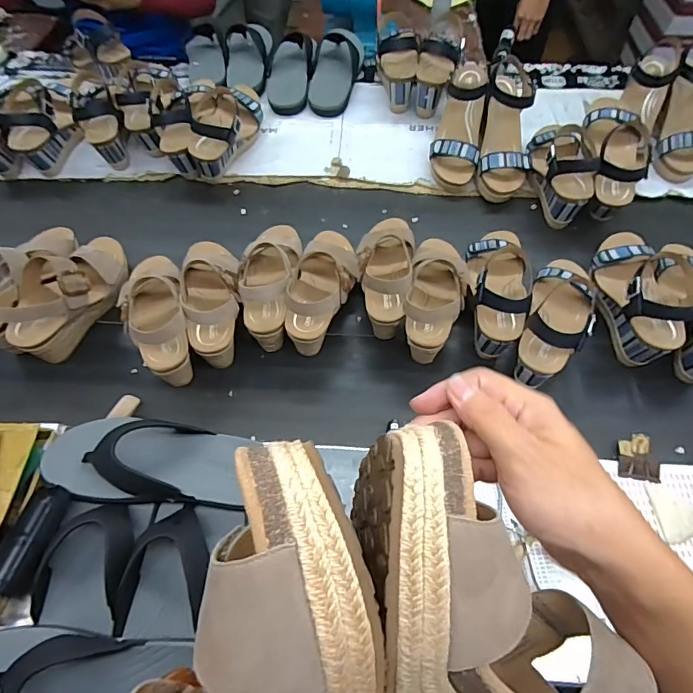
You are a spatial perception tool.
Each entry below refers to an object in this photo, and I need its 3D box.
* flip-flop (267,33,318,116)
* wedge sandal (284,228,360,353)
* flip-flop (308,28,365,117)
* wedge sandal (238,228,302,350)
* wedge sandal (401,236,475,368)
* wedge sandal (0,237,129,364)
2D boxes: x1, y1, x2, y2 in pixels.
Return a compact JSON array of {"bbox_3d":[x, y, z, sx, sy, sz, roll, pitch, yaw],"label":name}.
[{"bbox_3d":[-0.121,-0.595,0.968,0.098,0.078,0.207,3,59,1],"label":"flip-flop"},{"bbox_3d":[-0.036,-0.095,0.698,0.090,0.123,0.232,7,46,5],"label":"wedge sandal"},{"bbox_3d":[-0.023,-0.609,0.995,0.096,0.062,0.243,9,59,4],"label":"flip-flop"},{"bbox_3d":[-0.116,-0.106,0.698,0.086,0.122,0.237,-1,46,0],"label":"wedge sandal"},{"bbox_3d":[0.138,-0.086,0.682,0.089,0.106,0.221,12,60,6],"label":"wedge sandal"},{"bbox_3d":[-0.402,-0.083,0.671,0.081,0.112,0.224,15,60,8],"label":"wedge sandal"}]

